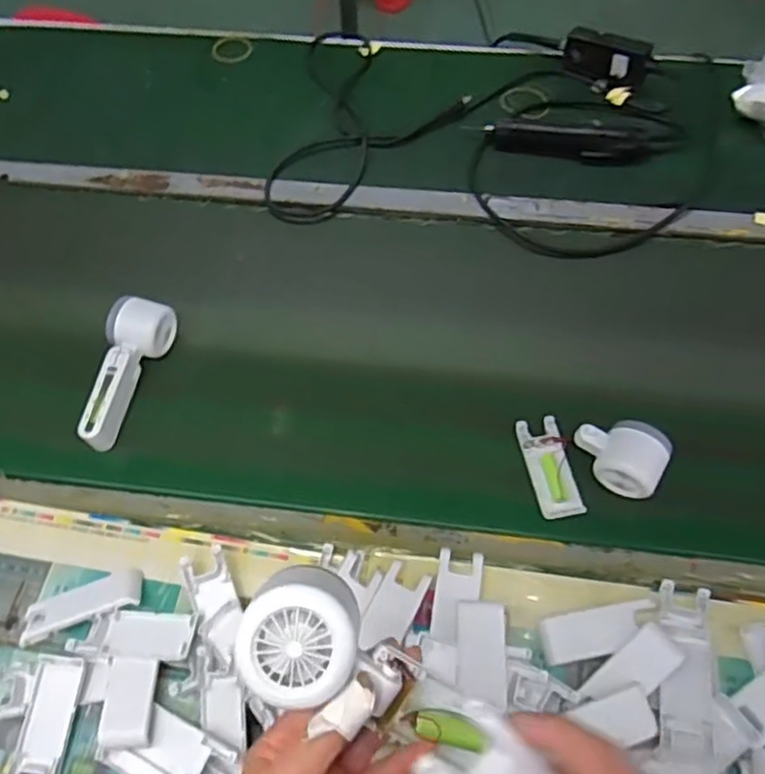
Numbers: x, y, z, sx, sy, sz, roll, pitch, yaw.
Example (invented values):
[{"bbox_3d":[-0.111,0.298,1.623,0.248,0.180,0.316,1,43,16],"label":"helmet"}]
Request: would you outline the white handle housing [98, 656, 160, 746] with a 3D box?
[{"bbox_3d":[-0.203,0.254,0.556,0.040,0.013,0.067,-4,58,0],"label":"white handle housing"}]

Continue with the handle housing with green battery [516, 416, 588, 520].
[{"bbox_3d":[0.165,0.077,0.678,0.041,0.014,0.102,-10,58,-4],"label":"handle housing with green battery"}]

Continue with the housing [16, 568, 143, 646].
[{"bbox_3d":[-0.264,0.191,0.605,0.104,0.017,0.038,-18,59,-9],"label":"housing"}]

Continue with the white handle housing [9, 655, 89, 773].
[{"bbox_3d":[-0.272,0.274,0.557,0.042,0.016,0.102,4,58,5],"label":"white handle housing"}]

